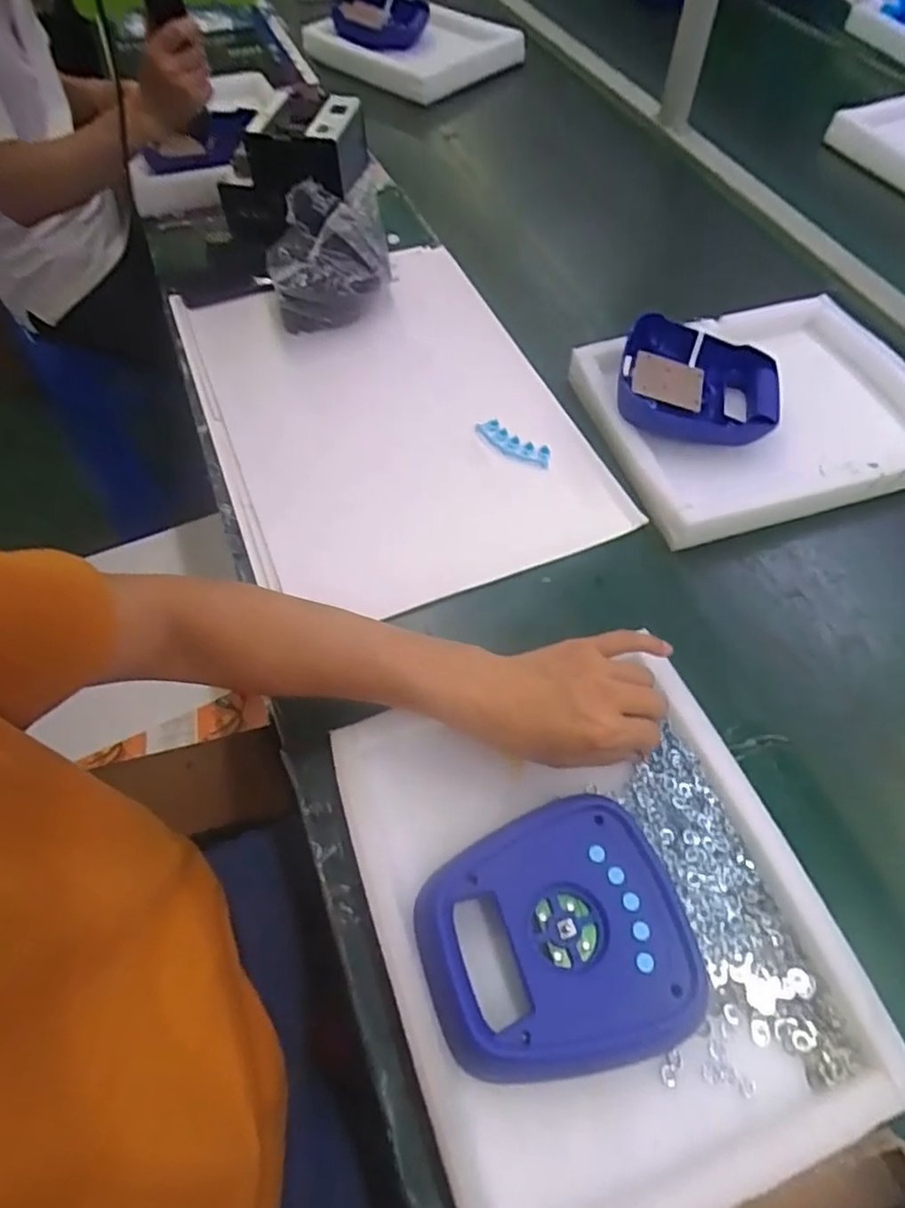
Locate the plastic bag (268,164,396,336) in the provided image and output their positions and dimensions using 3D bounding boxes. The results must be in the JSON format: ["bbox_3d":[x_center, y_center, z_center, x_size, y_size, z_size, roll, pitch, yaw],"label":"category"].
[{"bbox_3d":[-0.155,-0.433,0.839,0.142,0.130,0.143,3,58,2],"label":"plastic bag"}]

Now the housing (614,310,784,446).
[{"bbox_3d":[0.279,-0.251,0.755,0.183,0.044,0.134,22,60,14],"label":"housing"}]

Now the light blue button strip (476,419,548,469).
[{"bbox_3d":[0.069,-0.183,0.754,0.097,0.020,0.019,32,63,19],"label":"light blue button strip"}]

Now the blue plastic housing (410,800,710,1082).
[{"bbox_3d":[0.066,0.226,0.446,0.173,0.031,0.154,-14,59,-8],"label":"blue plastic housing"}]

